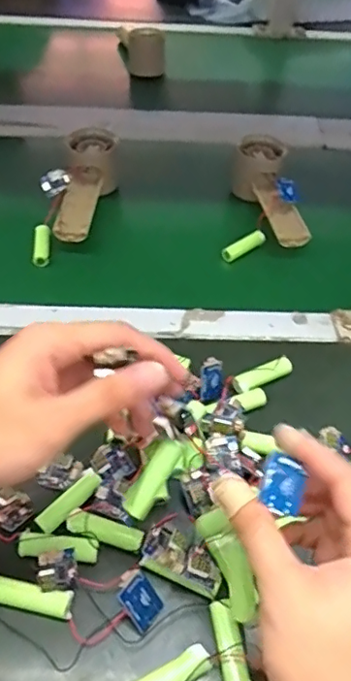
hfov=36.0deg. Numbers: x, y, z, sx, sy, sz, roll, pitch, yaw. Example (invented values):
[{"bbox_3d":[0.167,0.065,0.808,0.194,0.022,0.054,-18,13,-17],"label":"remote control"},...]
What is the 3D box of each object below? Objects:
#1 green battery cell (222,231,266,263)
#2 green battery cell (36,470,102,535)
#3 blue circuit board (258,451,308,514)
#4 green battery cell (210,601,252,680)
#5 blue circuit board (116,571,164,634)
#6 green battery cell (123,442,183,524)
[{"bbox_3d":[0.070,-0.098,0.561,0.055,0.013,0.013,-31,58,-25],"label":"green battery cell"},{"bbox_3d":[-0.071,0.108,0.364,0.014,0.012,0.048,34,57,24],"label":"green battery cell"},{"bbox_3d":[0.055,0.073,0.275,0.023,0.004,0.029,20,73,-8],"label":"blue circuit board"},{"bbox_3d":[0.030,0.177,0.309,0.014,0.014,0.050,-6,51,-7],"label":"green battery cell"},{"bbox_3d":[-0.020,0.156,0.323,0.023,0.007,0.030,-41,101,-34],"label":"blue circuit board"},{"bbox_3d":[-0.012,0.077,0.303,0.014,0.014,0.048,32,93,25],"label":"green battery cell"}]

